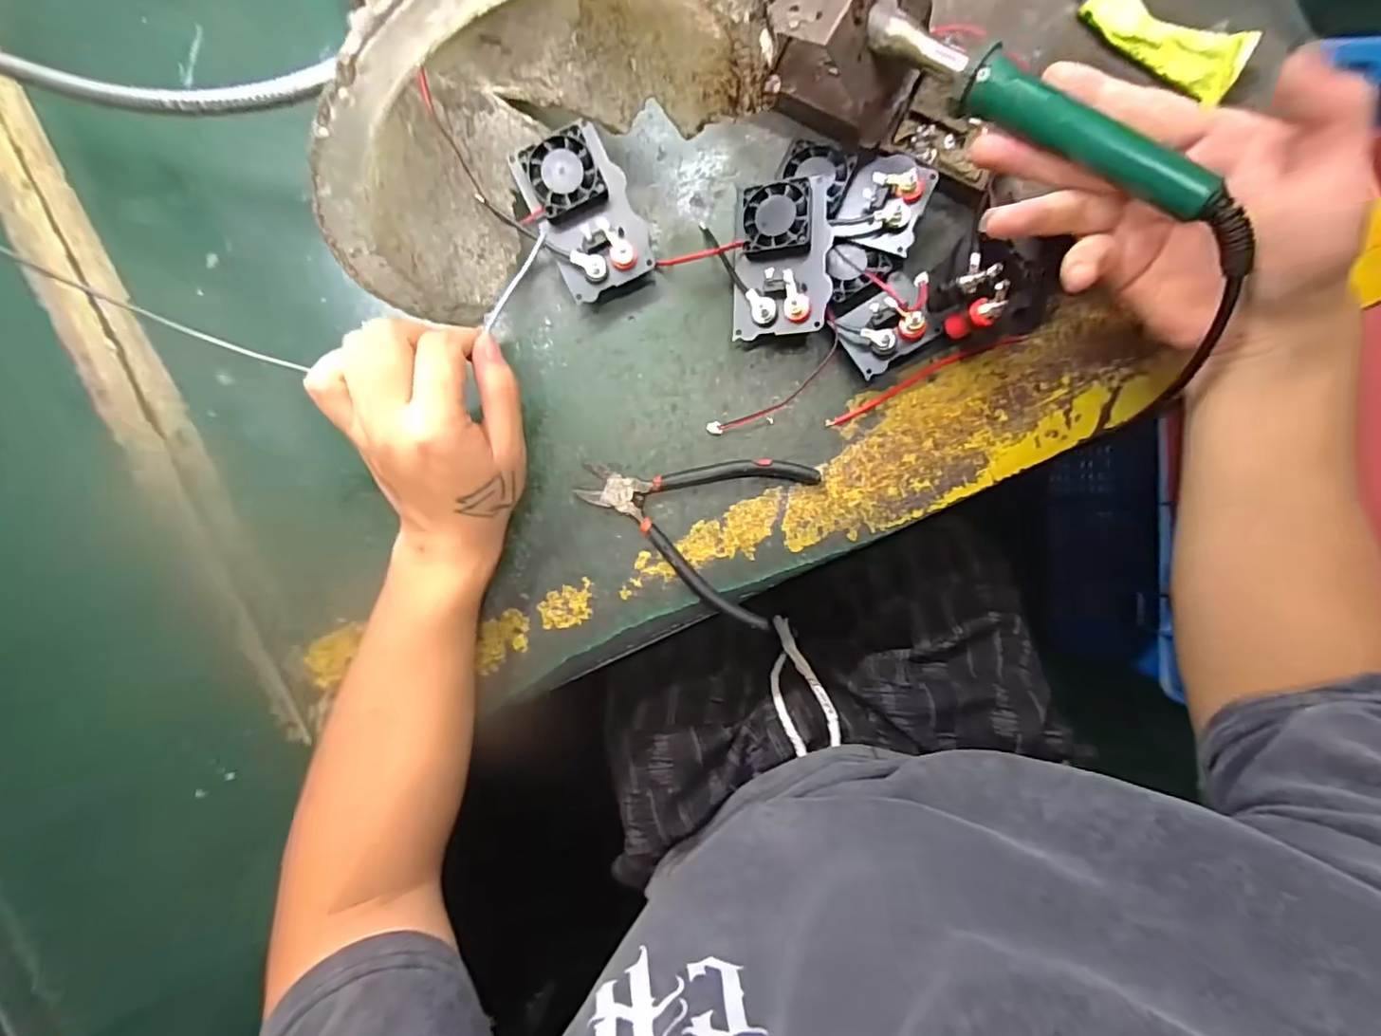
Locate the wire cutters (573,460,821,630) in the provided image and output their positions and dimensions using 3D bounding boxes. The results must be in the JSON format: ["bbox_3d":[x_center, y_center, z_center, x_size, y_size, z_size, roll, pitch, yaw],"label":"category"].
[{"bbox_3d":[0.000,-0.004,0.371,0.138,0.014,0.103,22,93,0],"label":"wire cutters"}]

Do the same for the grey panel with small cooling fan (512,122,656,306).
[{"bbox_3d":[-0.061,-0.181,0.355,0.056,0.036,0.090,-26,93,2],"label":"grey panel with small cooling fan"}]

